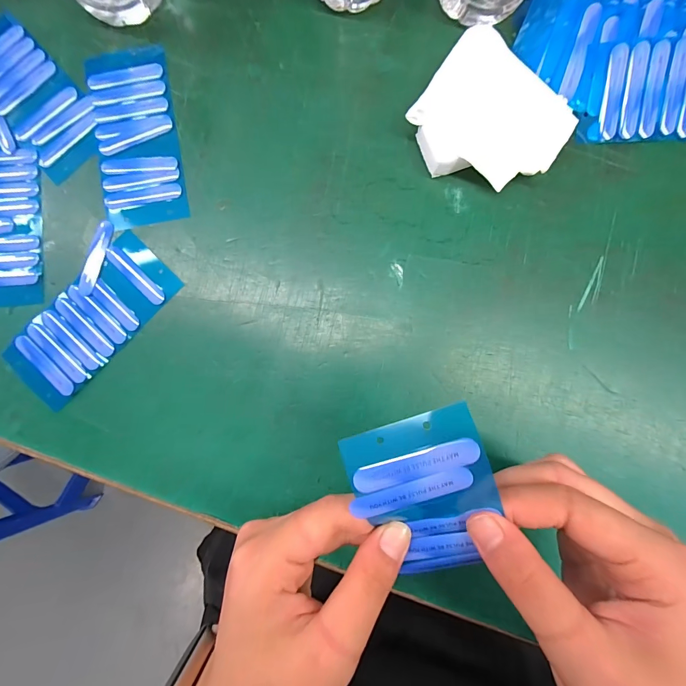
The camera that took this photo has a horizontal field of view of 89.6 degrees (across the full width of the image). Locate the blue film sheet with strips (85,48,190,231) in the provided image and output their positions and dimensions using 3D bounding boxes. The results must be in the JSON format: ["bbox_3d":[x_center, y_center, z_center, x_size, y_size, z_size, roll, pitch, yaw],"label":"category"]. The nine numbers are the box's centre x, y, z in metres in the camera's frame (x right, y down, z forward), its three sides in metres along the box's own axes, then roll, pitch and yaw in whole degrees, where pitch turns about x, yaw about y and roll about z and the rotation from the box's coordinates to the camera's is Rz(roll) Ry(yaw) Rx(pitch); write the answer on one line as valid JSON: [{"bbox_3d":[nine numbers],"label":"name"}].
[{"bbox_3d":[-0.140,-0.138,0.234,0.053,0.005,0.119,-9,87,2],"label":"blue film sheet with strips"}]

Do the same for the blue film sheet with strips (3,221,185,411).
[{"bbox_3d":[-0.170,-0.019,0.228,0.063,0.004,0.115,44,90,3],"label":"blue film sheet with strips"}]

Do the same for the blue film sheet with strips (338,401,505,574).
[{"bbox_3d":[0.036,0.067,0.147,0.054,0.012,0.073,-18,104,11],"label":"blue film sheet with strips"}]

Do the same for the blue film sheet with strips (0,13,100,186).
[{"bbox_3d":[-0.215,-0.165,0.235,0.117,0.004,0.063,45,90,3],"label":"blue film sheet with strips"}]

